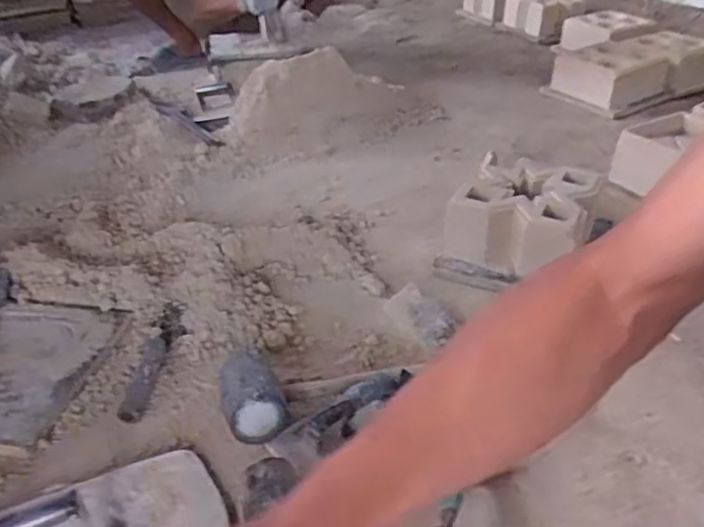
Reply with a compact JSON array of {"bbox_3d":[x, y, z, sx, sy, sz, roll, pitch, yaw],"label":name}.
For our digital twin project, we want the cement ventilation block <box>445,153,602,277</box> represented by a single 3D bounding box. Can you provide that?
[{"bbox_3d":[0.282,-0.078,1.027,0.203,0.117,0.211,15,38,22],"label":"cement ventilation block"}]

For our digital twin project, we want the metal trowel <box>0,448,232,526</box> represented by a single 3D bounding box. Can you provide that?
[{"bbox_3d":[-0.243,0.241,0.592,0.222,0.070,0.149,-16,38,-17],"label":"metal trowel"}]

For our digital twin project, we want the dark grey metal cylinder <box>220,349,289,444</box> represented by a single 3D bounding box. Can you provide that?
[{"bbox_3d":[-0.114,0.158,0.713,0.069,0.072,0.102,-15,38,-16],"label":"dark grey metal cylinder"}]

